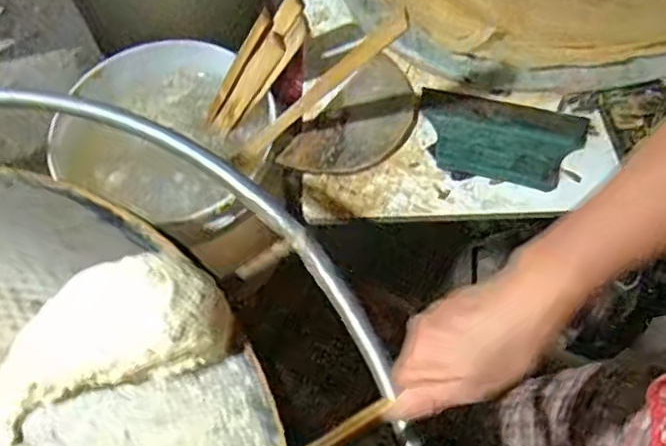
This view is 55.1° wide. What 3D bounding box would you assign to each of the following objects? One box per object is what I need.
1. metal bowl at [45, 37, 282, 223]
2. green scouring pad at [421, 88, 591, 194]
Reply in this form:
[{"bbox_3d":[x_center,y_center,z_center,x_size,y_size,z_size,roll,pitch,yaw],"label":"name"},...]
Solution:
[{"bbox_3d":[-0.215,-0.122,0.850,0.263,0.079,0.241,-2,63,4],"label":"metal bowl"},{"bbox_3d":[0.199,-0.104,0.769,0.194,0.012,0.113,13,65,9],"label":"green scouring pad"}]

